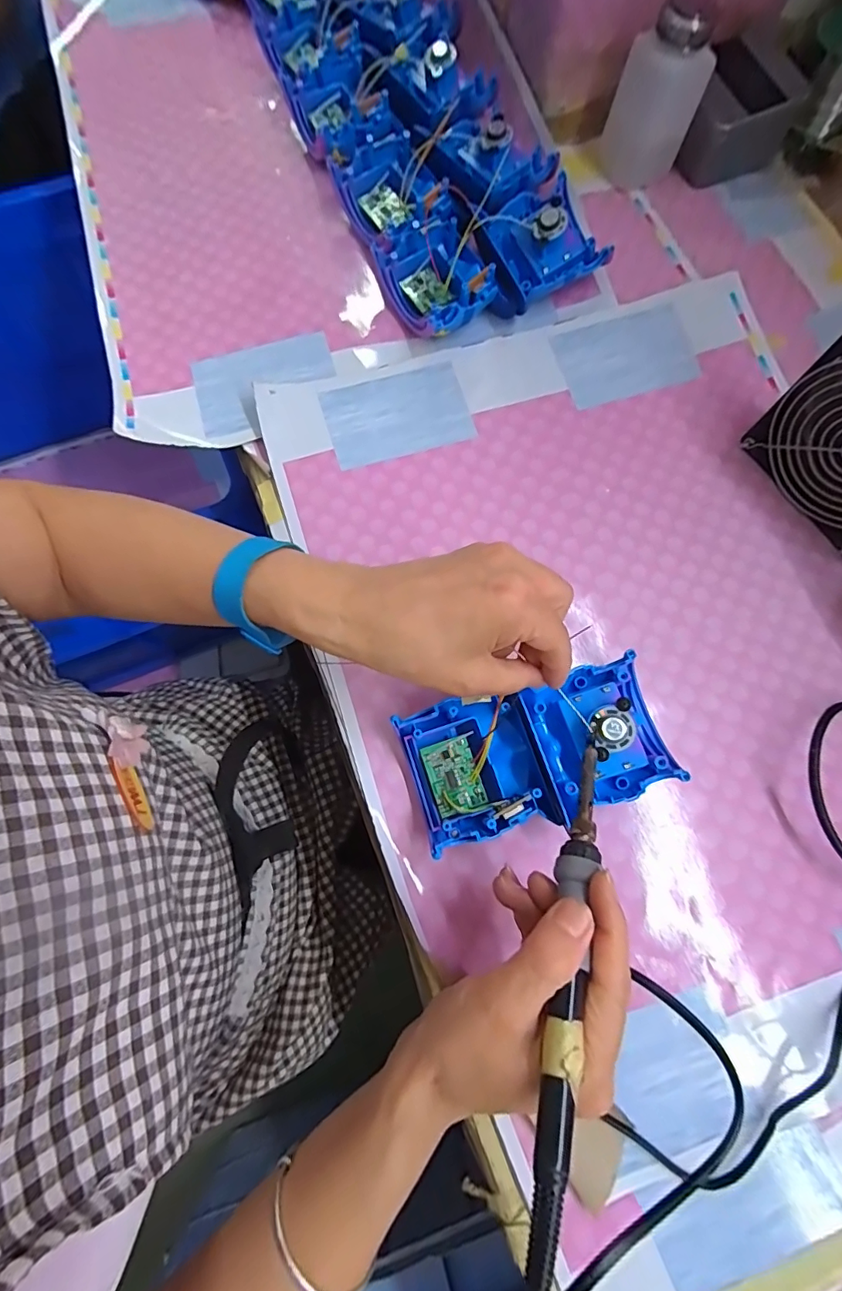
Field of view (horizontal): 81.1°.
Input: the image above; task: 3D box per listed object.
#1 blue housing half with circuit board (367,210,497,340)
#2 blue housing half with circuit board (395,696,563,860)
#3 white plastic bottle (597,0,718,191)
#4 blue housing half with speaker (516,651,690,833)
[{"bbox_3d":[0.016,-0.292,0.393,0.086,0.037,0.089,-29,78,-8],"label":"blue housing half with circuit board"},{"bbox_3d":[0.034,0.074,0.302,0.079,0.035,0.081,-16,77,-5],"label":"blue housing half with circuit board"},{"bbox_3d":[0.193,-0.449,0.404,0.058,0.097,0.047,-15,77,-5],"label":"white plastic bottle"},{"bbox_3d":[0.109,0.056,0.306,0.077,0.041,0.084,-16,77,-5],"label":"blue housing half with speaker"}]

